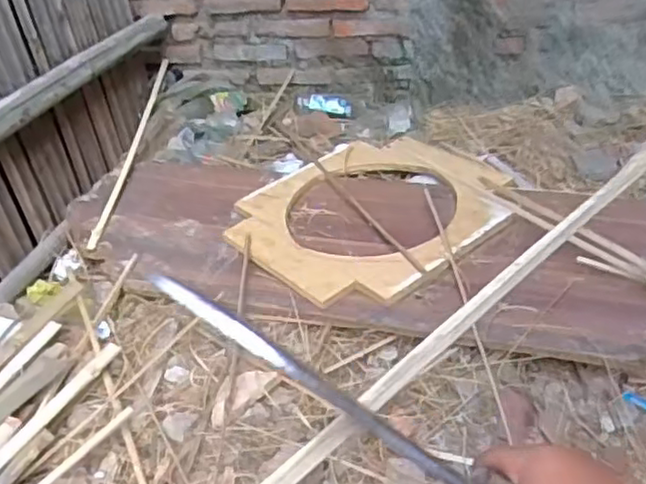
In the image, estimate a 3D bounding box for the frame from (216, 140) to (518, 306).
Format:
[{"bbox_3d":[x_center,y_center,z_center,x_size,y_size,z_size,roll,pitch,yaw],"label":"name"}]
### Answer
[{"bbox_3d":[0.093,-0.068,1.347,0.502,0.029,0.475,-31,41,-22],"label":"frame"}]

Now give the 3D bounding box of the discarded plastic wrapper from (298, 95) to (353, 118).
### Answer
[{"bbox_3d":[0.006,-0.373,1.836,0.155,0.039,0.052,12,35,6],"label":"discarded plastic wrapper"}]

